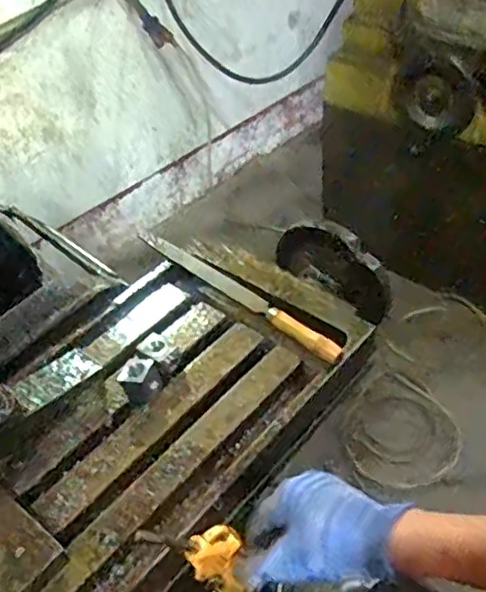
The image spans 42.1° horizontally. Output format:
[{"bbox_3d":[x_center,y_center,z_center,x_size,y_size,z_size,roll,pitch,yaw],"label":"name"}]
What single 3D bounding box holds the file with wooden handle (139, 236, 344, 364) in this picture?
[{"bbox_3d":[-0.007,-0.006,0.651,0.025,0.026,0.269,-36,51,-28],"label":"file with wooden handle"}]

